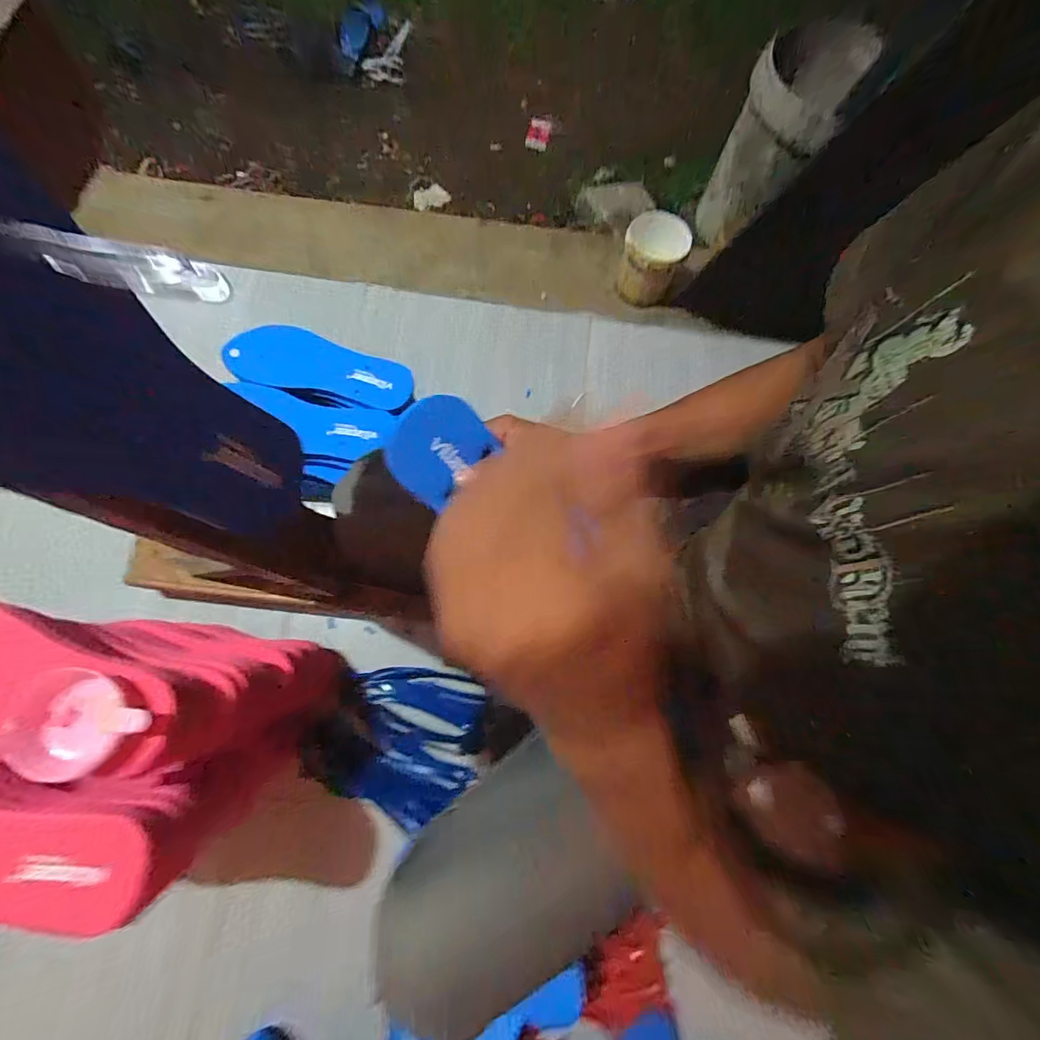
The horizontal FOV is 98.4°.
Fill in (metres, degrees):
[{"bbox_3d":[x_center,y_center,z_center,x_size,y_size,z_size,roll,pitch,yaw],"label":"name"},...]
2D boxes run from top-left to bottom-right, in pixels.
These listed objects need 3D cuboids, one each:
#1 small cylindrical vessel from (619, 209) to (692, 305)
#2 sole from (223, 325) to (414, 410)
[{"bbox_3d":[0.268,-0.533,0.917,0.119,0.119,0.136,14,74,2],"label":"small cylindrical vessel"},{"bbox_3d":[-0.271,-0.212,0.611,0.249,0.013,0.092,10,74,1],"label":"sole"}]

